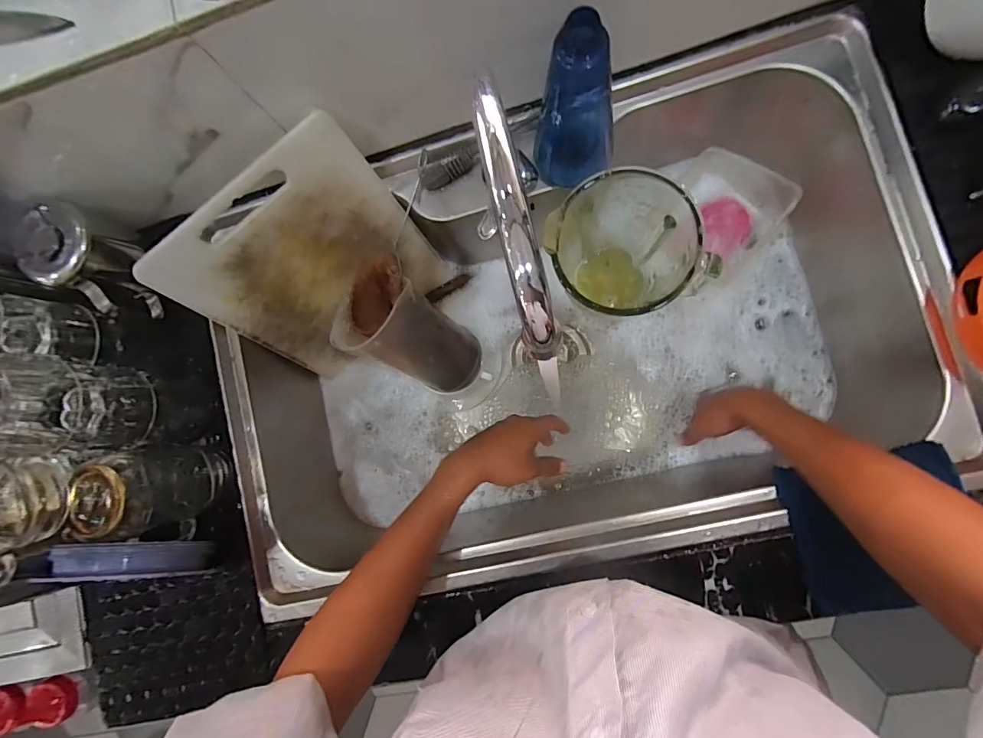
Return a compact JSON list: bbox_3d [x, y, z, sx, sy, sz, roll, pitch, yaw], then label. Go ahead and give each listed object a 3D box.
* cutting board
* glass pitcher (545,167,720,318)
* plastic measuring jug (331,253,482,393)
[{"bbox_3d":[-0.205,-0.117,0.550,0.245,0.280,0.015,-40,58,4],"label":"cutting board"},{"bbox_3d":[0.147,-0.126,0.540,0.142,0.189,0.140,-36,82,5],"label":"glass pitcher"},{"bbox_3d":[-0.104,-0.042,0.611,0.140,0.184,0.102,-54,46,10],"label":"plastic measuring jug"}]

